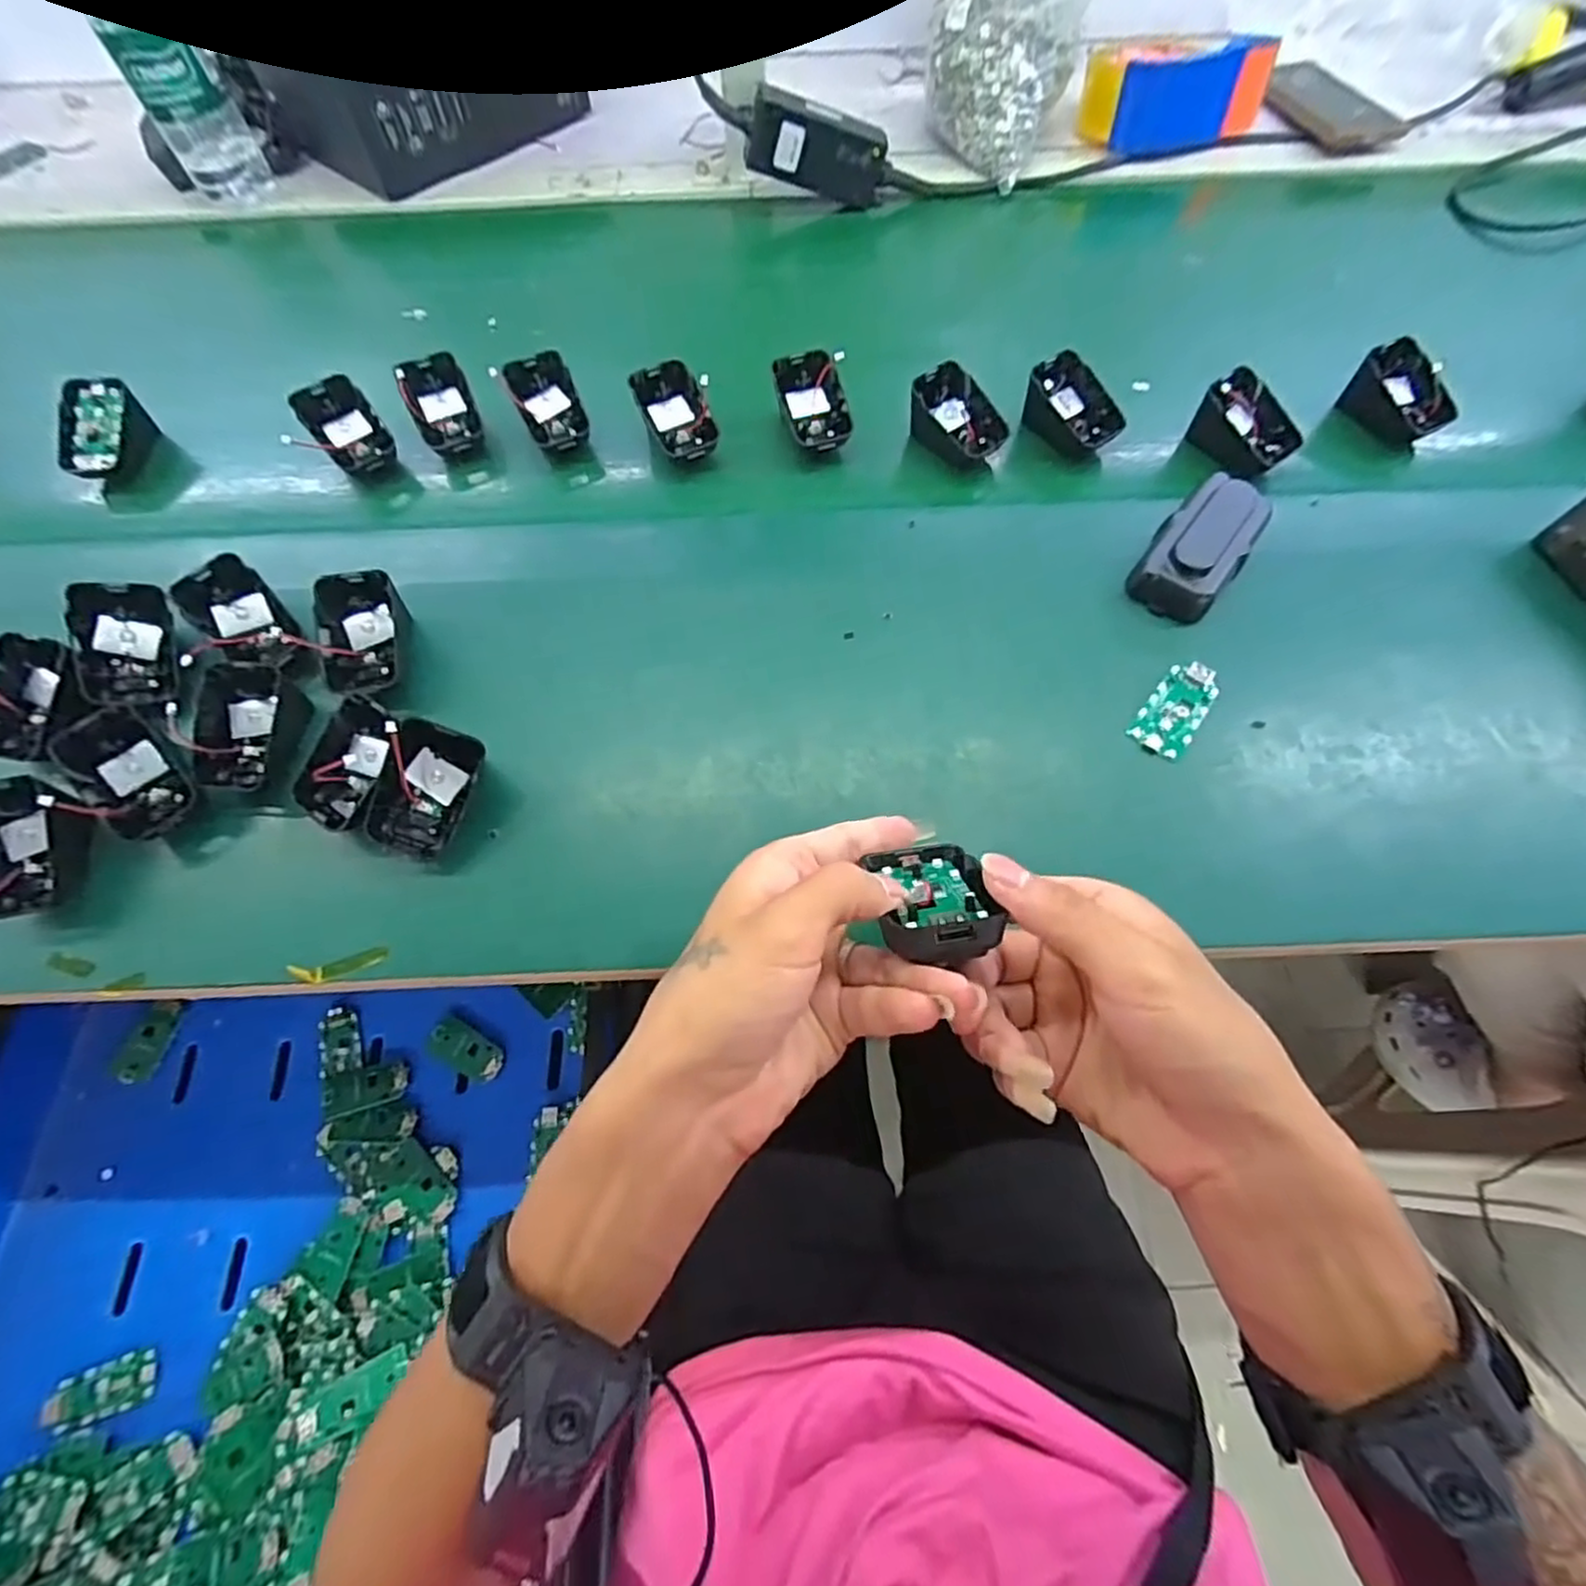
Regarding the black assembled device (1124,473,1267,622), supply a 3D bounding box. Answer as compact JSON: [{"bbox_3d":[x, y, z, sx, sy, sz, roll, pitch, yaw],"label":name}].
[{"bbox_3d":[0.253,-0.153,0.436,0.051,0.023,0.108,38,71,16],"label":"black assembled device"}]

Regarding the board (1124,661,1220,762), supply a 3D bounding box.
[{"bbox_3d":[0.222,-0.049,0.407,0.033,0.006,0.065,37,71,16],"label":"board"}]

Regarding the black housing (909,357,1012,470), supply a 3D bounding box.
[{"bbox_3d":[0.112,-0.257,0.491,0.046,0.042,0.067,-32,69,-13],"label":"black housing"}]

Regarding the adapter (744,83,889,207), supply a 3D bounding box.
[{"bbox_3d":[0.022,-0.542,0.596,0.118,0.053,0.024,7,64,-15],"label":"adapter"}]

